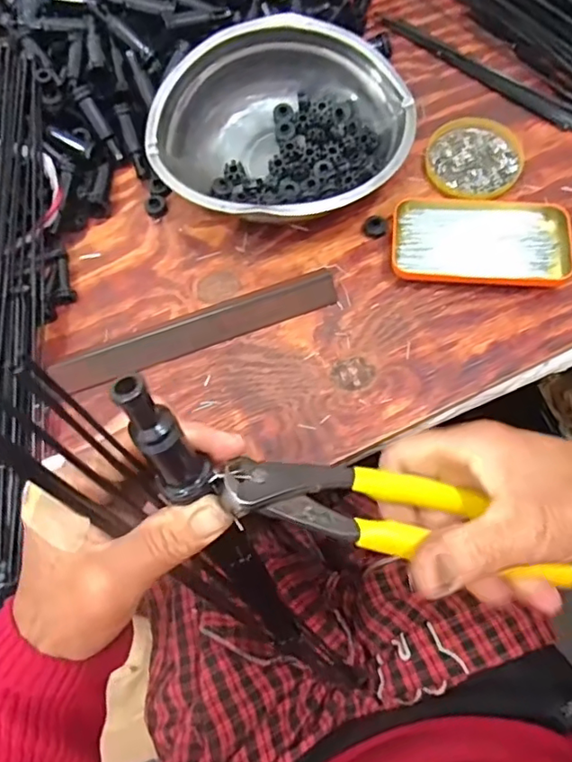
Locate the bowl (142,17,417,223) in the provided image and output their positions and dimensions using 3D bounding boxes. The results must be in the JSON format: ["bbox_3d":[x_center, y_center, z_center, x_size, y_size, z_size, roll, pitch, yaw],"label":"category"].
[{"bbox_3d":[-0.007,-0.210,0.483,0.203,0.056,0.190,-1,70,3],"label":"bowl"}]

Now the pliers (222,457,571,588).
[{"bbox_3d":[0.051,0.060,0.253,0.161,0.026,0.036,13,73,-14],"label":"pliers"}]

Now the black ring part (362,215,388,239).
[{"bbox_3d":[0.077,-0.133,0.484,0.020,0.009,0.018,13,71,8],"label":"black ring part"}]

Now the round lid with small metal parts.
[{"bbox_3d":[0.166,-0.199,0.502,0.084,0.009,0.081,-1,70,3],"label":"round lid with small metal parts"}]

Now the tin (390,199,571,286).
[{"bbox_3d":[0.161,-0.121,0.469,0.142,0.021,0.077,5,70,5],"label":"tin"}]

